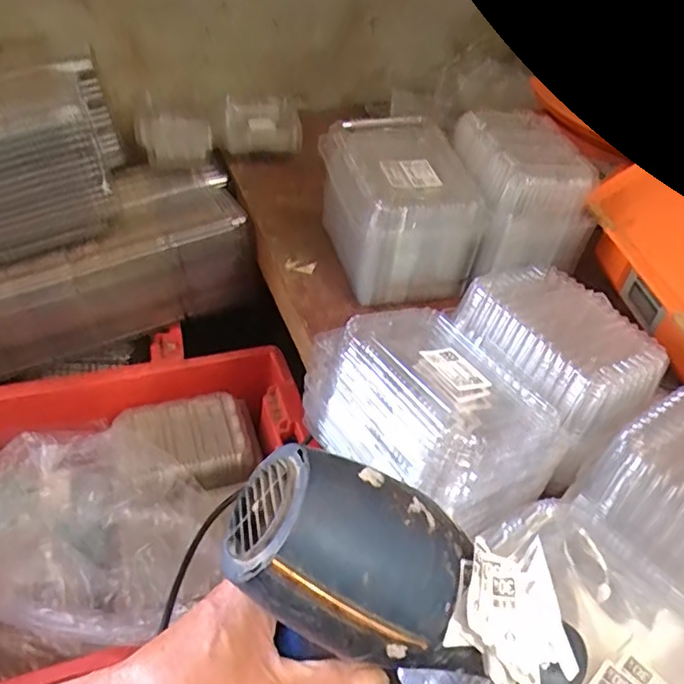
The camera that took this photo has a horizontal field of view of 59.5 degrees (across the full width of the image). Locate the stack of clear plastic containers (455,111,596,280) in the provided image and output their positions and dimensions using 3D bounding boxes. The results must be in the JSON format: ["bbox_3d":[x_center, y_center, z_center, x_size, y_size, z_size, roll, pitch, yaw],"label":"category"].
[{"bbox_3d":[0.246,-0.219,0.850,0.160,0.137,0.196,-3,46,-6],"label":"stack of clear plastic containers"}]

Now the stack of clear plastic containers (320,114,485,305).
[{"bbox_3d":[0.074,-0.185,0.833,0.174,0.139,0.225,-9,47,-13],"label":"stack of clear plastic containers"}]

